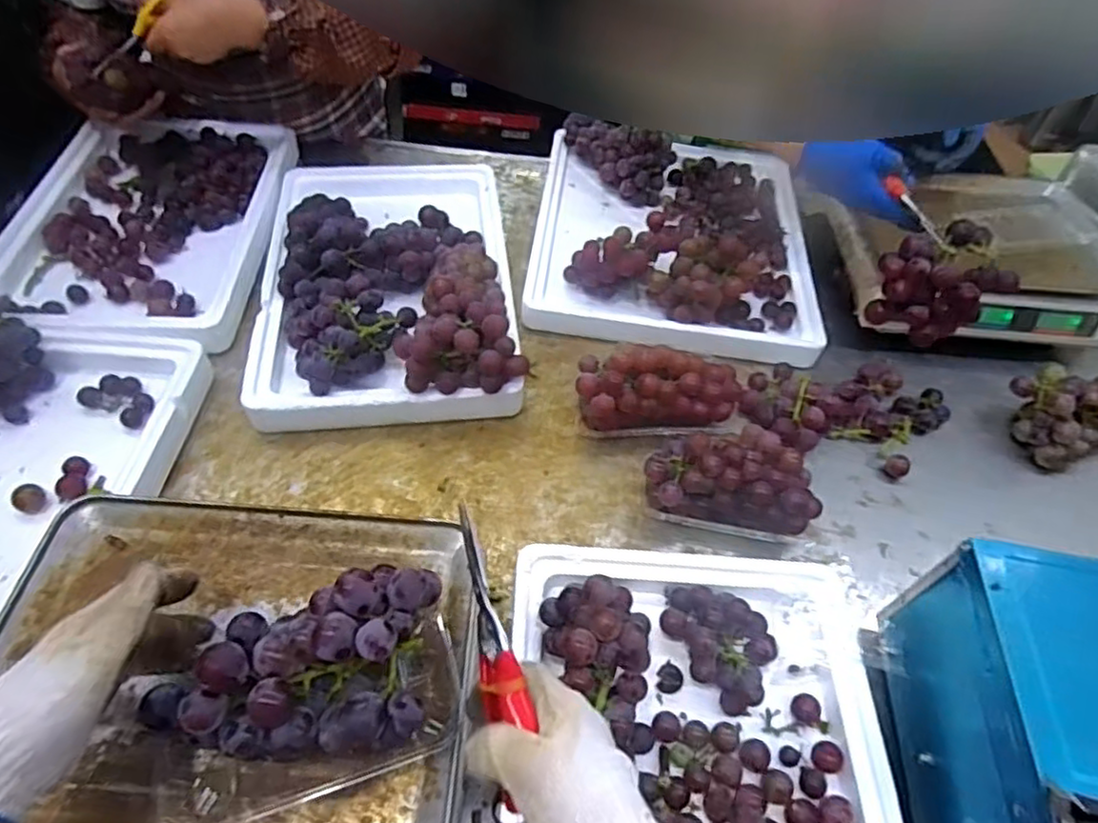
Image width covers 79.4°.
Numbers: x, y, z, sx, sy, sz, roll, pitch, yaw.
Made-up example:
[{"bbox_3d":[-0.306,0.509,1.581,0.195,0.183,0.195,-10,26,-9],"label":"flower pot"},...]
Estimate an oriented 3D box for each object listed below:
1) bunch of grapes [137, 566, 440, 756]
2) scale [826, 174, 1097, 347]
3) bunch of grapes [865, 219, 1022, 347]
[{"bbox_3d":[-0.162,0.156,0.422,0.174,0.092,0.106,-2,51,-6],"label":"bunch of grapes"},{"bbox_3d":[0.588,-0.221,0.939,0.346,0.103,0.284,2,51,-4],"label":"scale"},{"bbox_3d":[0.413,-0.129,0.708,0.091,0.126,0.105,-29,59,-25],"label":"bunch of grapes"}]

